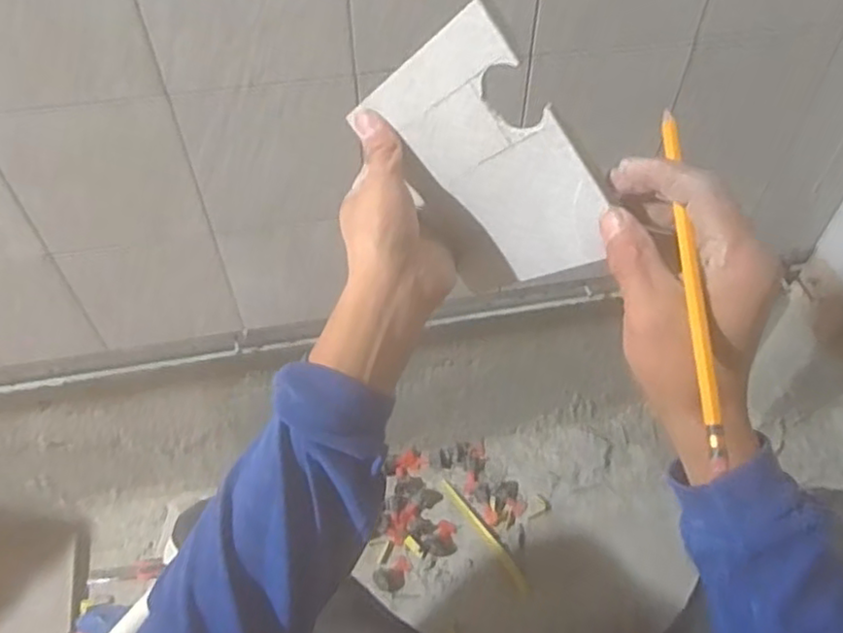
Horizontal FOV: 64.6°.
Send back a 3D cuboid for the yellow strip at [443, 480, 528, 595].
[{"bbox_3d":[0.096,0.330,1.015,0.018,0.006,0.203,-27,57,-22],"label":"yellow strip"}]

